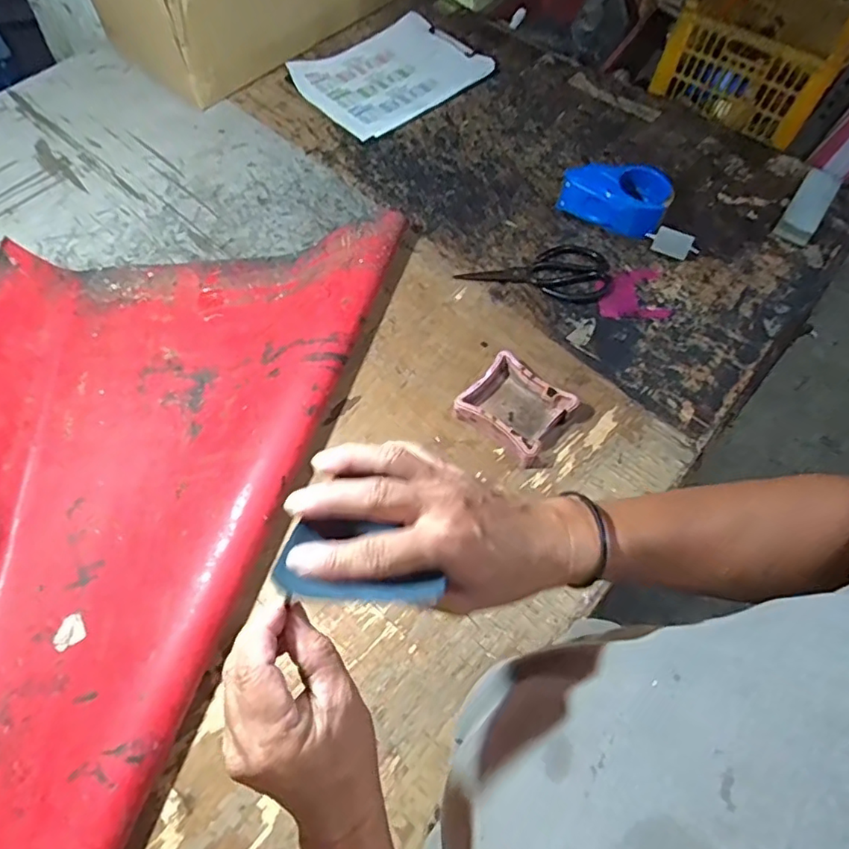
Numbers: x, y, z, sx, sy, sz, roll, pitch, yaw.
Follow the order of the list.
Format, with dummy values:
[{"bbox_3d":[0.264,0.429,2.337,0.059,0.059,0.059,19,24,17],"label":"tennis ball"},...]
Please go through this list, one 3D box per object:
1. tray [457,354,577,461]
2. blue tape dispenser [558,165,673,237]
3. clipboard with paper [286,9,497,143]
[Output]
[{"bbox_3d":[0.113,-0.022,0.719,0.113,0.035,0.103,37,66,15],"label":"tray"},{"bbox_3d":[0.291,-0.351,0.878,0.159,0.069,0.084,27,63,11],"label":"blue tape dispenser"},{"bbox_3d":[-0.055,-0.628,1.029,0.313,0.043,0.220,-38,70,-21],"label":"clipboard with paper"}]

